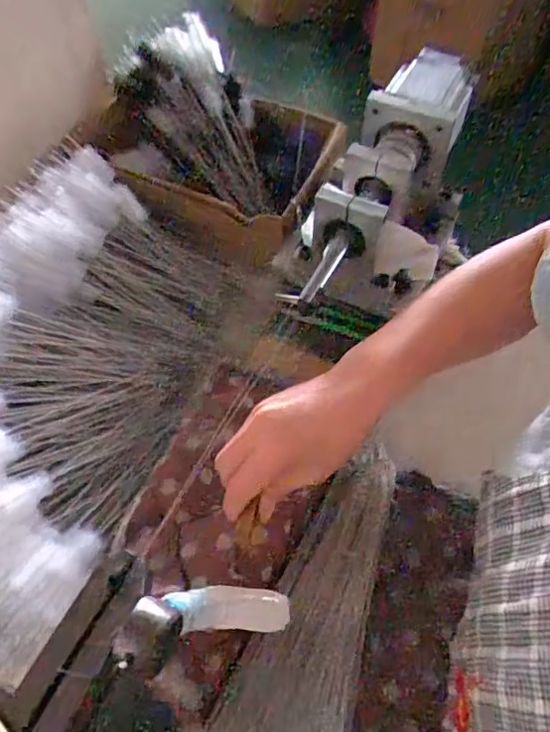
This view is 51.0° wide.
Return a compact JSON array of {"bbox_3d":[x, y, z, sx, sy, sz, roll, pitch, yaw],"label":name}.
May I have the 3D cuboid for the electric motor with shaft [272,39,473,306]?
[{"bbox_3d":[0.113,-0.166,0.550,0.117,0.120,0.236,21,58,14],"label":"electric motor with shaft"}]

